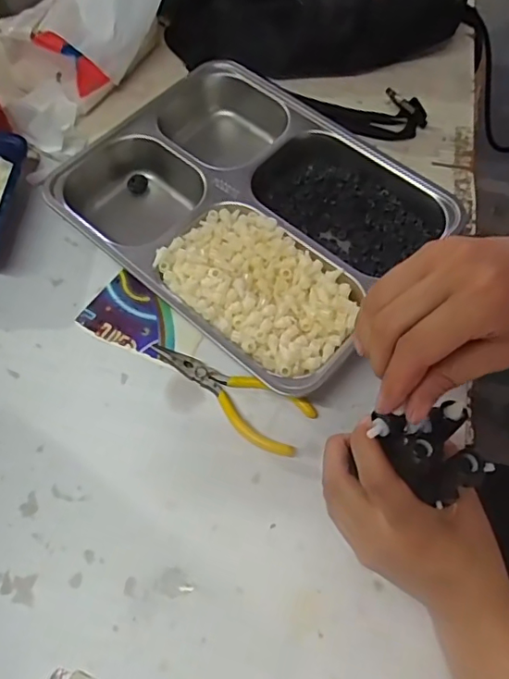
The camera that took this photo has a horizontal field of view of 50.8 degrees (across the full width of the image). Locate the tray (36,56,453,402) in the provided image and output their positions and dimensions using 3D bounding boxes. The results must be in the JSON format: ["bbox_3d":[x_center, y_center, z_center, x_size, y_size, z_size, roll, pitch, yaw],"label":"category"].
[{"bbox_3d":[-0.014,-0.110,0.437,0.287,0.043,0.212,39,72,15],"label":"tray"}]

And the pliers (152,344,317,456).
[{"bbox_3d":[-0.021,0.040,0.388,0.126,0.012,0.043,26,69,10],"label":"pliers"}]

